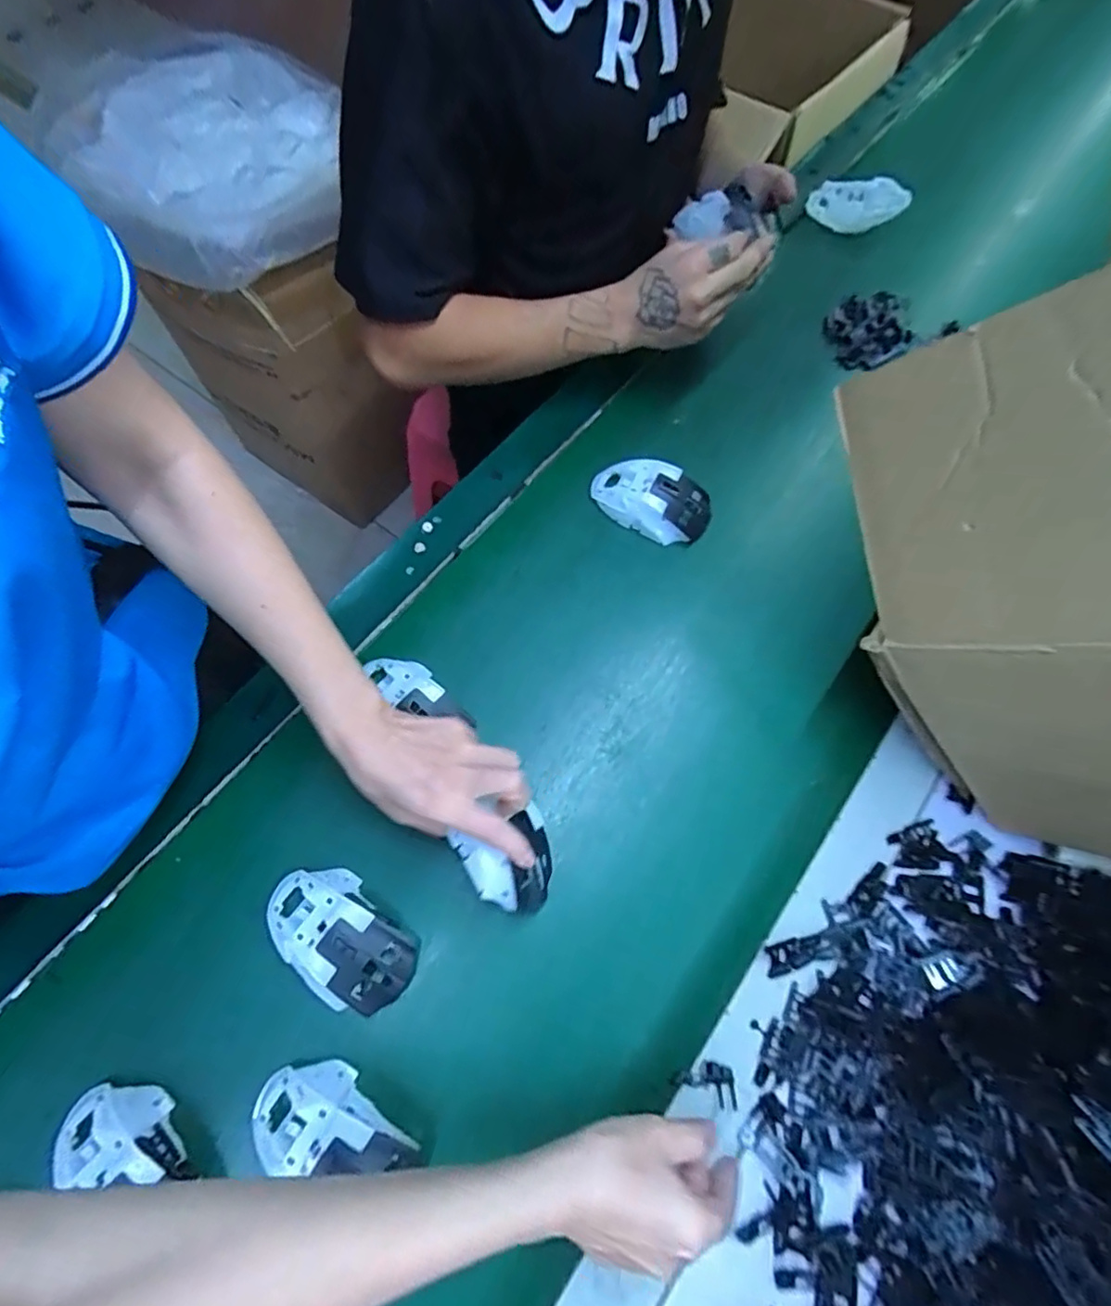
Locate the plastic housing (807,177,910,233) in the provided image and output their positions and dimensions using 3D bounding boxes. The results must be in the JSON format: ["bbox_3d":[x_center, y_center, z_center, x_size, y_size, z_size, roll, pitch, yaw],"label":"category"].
[{"bbox_3d":[0.378,-0.558,0.748,0.113,0.059,0.029,22,68,28],"label":"plastic housing"}]

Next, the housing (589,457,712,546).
[{"bbox_3d":[0.092,-0.150,0.585,0.120,0.038,0.065,28,69,11],"label":"housing"}]

